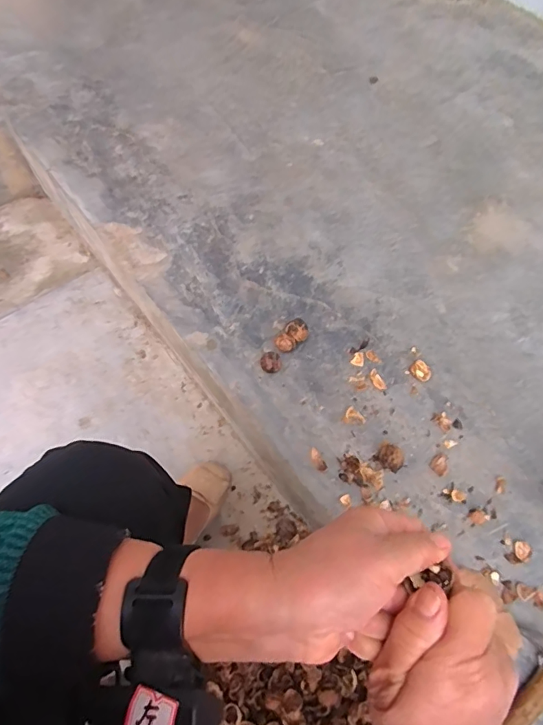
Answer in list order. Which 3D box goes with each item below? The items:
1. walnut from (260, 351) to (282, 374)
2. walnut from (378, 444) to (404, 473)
[{"bbox_3d":[-0.002,-0.001,0.693,0.030,0.029,0.036,-9,63,-6],"label":"walnut"},{"bbox_3d":[0.160,0.131,0.623,0.034,0.033,0.030,33,66,15],"label":"walnut"}]

